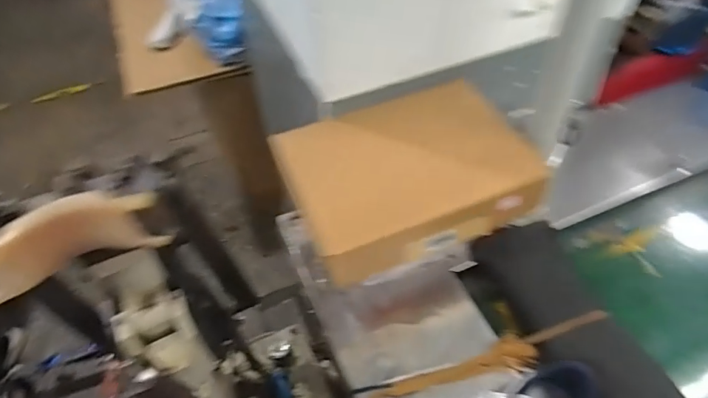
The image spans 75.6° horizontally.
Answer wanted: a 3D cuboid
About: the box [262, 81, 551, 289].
[{"bbox_3d":[0.076,-0.038,0.723,0.371,0.092,0.278,-21,53,-16],"label":"box"}]

